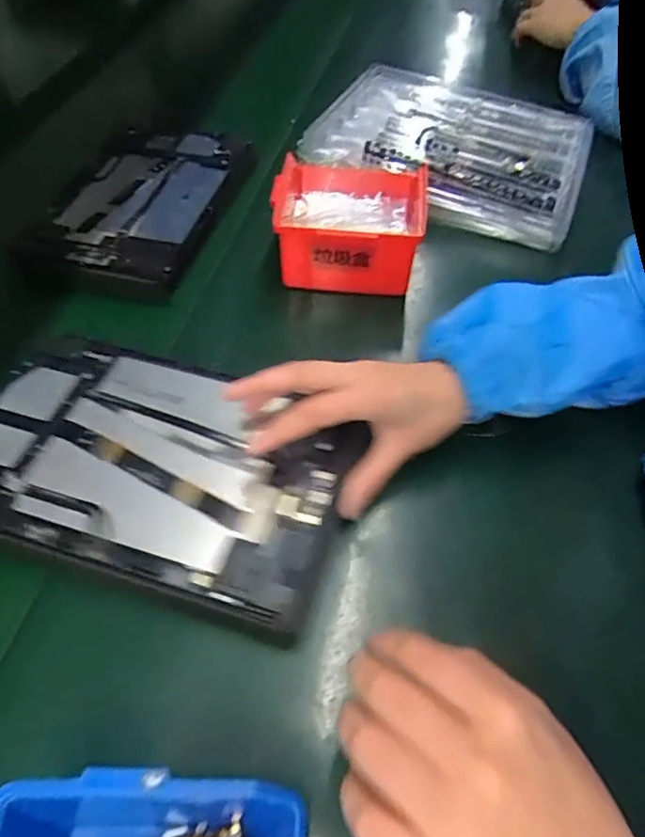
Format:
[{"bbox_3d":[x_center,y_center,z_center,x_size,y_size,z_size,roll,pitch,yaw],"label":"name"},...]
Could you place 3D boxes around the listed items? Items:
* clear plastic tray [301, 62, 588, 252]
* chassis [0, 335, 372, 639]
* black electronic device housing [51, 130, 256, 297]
[{"bbox_3d":[0.141,-0.305,0.598,0.280,0.042,0.251,17,55,15],"label":"clear plastic tray"},{"bbox_3d":[-0.110,0.031,0.364,0.251,0.033,0.153,14,57,10],"label":"chassis"},{"bbox_3d":[-0.176,-0.219,0.553,0.162,0.025,0.240,9,54,9],"label":"black electronic device housing"}]

